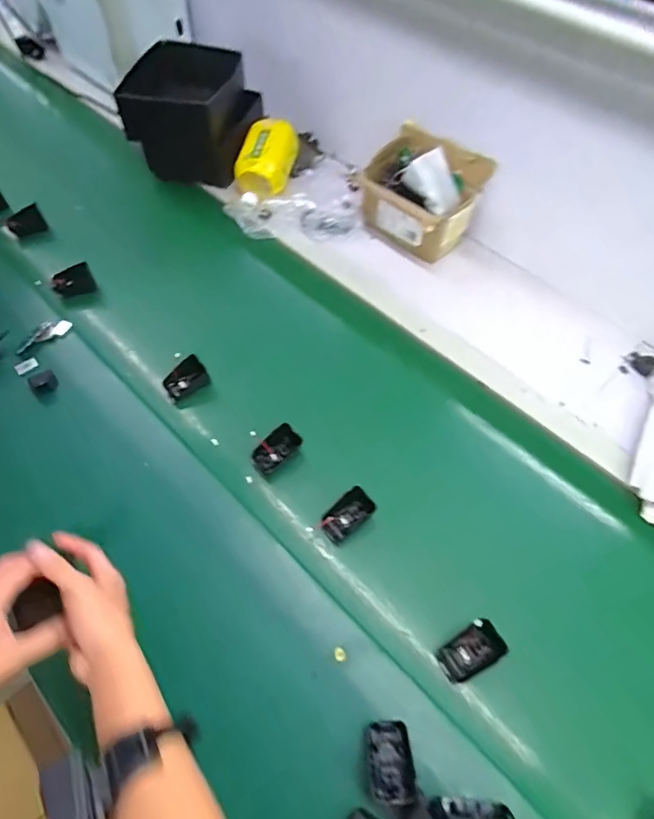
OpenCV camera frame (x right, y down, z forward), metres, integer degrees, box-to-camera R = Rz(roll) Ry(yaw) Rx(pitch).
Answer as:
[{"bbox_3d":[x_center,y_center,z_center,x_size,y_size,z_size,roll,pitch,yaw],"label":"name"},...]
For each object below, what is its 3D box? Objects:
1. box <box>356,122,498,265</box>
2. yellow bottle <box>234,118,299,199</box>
[{"bbox_3d":[0.178,-0.406,0.905,0.153,0.153,0.197,-37,65,-19],"label":"box"},{"bbox_3d":[-0.118,-0.503,0.991,0.101,0.103,0.152,14,59,7],"label":"yellow bottle"}]

